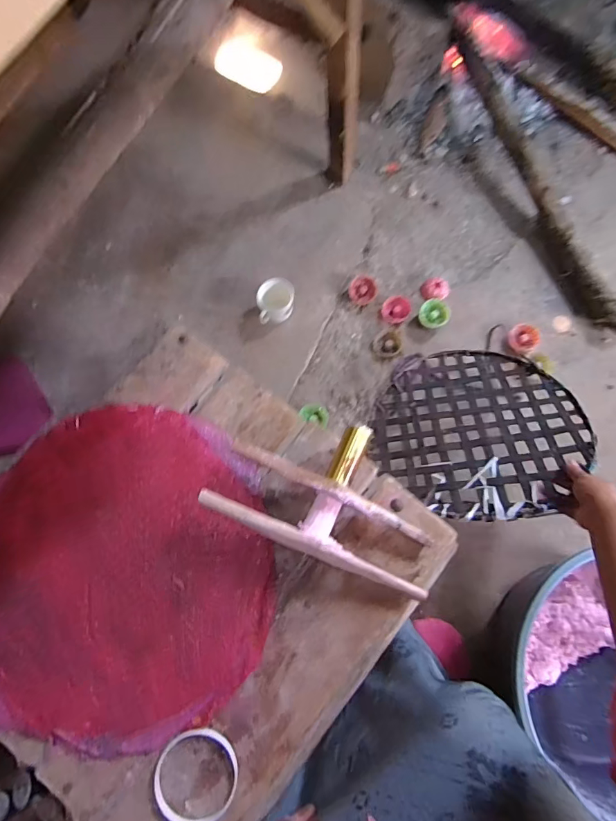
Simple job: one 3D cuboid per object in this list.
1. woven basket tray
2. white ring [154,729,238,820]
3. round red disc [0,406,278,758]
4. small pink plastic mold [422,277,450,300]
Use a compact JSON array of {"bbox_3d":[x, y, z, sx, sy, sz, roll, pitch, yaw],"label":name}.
[{"bbox_3d":[0.313,0.033,0.810,0.367,0.041,0.373,10,55,28],"label":"woven basket tray"},{"bbox_3d":[-0.123,0.410,0.475,0.092,0.008,0.097,0,76,-1],"label":"white ring"},{"bbox_3d":[-0.241,0.189,0.525,0.381,0.024,0.376,0,78,0],"label":"round red disc"},{"bbox_3d":[0.294,-0.278,0.988,0.059,0.030,0.053,37,78,8],"label":"small pink plastic mold"}]

